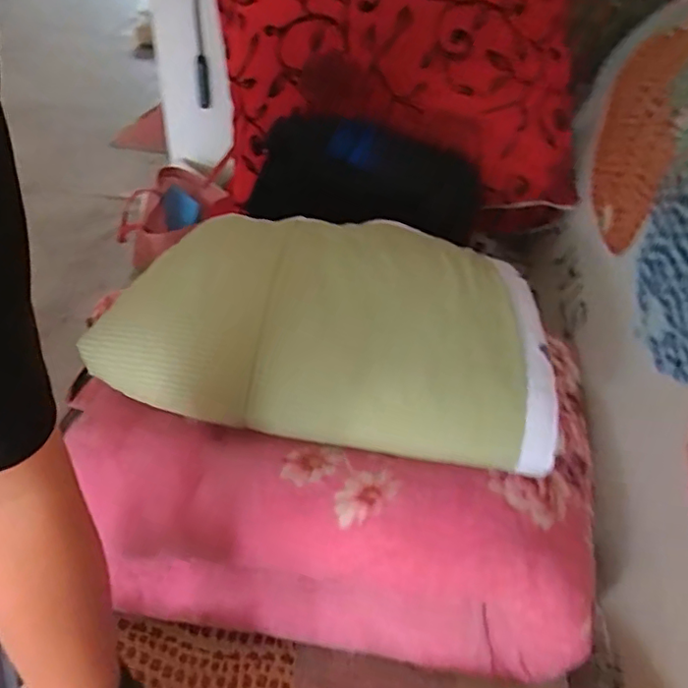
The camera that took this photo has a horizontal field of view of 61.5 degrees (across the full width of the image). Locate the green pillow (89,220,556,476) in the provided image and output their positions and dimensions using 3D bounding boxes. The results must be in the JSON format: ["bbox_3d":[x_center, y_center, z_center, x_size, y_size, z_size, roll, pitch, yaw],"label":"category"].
[{"bbox_3d":[-0.005,-0.042,0.631,0.425,0.099,0.302,9,42,6],"label":"green pillow"}]

